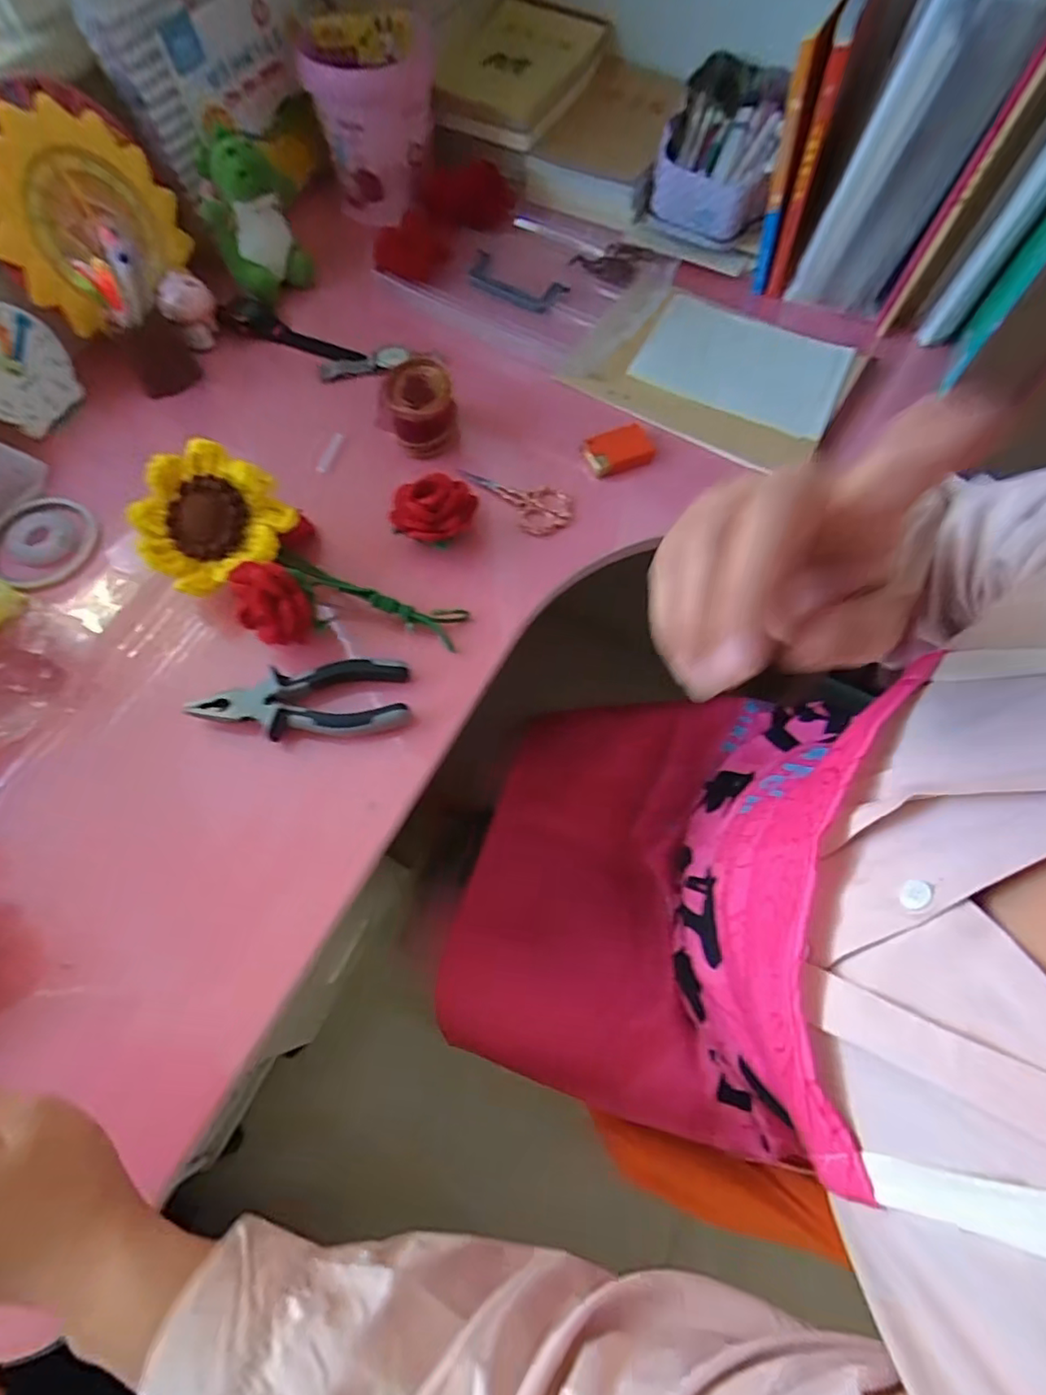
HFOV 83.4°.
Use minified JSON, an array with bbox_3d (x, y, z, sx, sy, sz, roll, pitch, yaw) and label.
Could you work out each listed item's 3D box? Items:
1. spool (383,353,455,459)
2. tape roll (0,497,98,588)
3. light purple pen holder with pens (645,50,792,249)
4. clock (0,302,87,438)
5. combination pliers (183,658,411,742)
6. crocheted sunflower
[{"bbox_3d":[-0.091,-0.252,0.513,0.061,0.050,0.071,-7,66,-3],"label":"spool"},{"bbox_3d":[-0.402,-0.130,0.493,0.086,0.023,0.086,0,66,0],"label":"tape roll"},{"bbox_3d":[0.204,-0.561,0.593,0.123,0.077,0.208,13,67,6],"label":"light purple pen holder with pens"},{"bbox_3d":[-0.439,-0.283,0.507,0.025,0.093,0.091,29,69,12],"label":"clock"},{"bbox_3d":[-0.160,0.004,0.423,0.150,0.018,0.057,-7,66,-3],"label":"combination pliers"},{"bbox_3d":[-0.168,-0.103,0.442,0.259,0.057,0.108,22,67,-6],"label":"crocheted sunflower"}]

